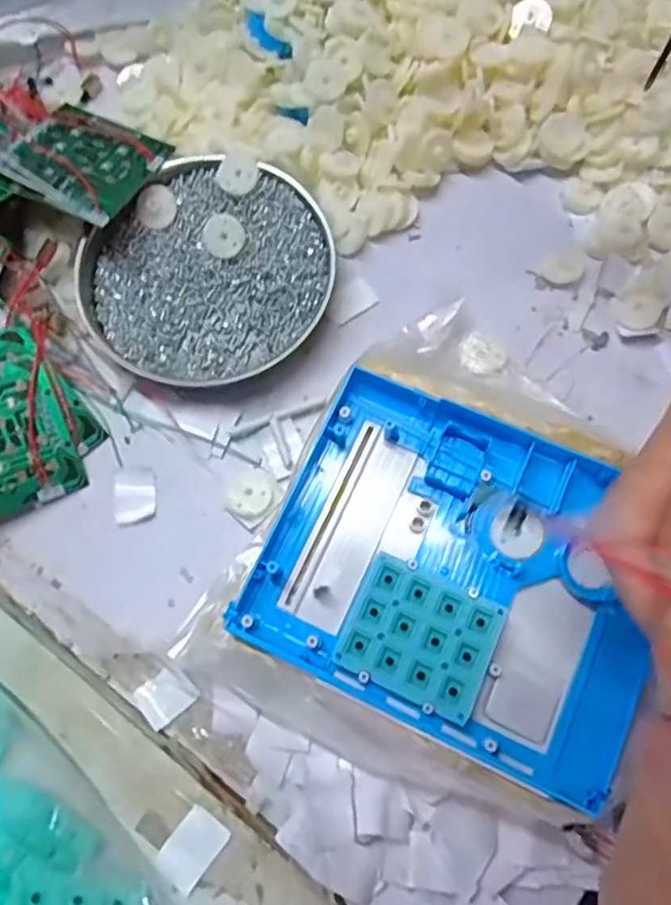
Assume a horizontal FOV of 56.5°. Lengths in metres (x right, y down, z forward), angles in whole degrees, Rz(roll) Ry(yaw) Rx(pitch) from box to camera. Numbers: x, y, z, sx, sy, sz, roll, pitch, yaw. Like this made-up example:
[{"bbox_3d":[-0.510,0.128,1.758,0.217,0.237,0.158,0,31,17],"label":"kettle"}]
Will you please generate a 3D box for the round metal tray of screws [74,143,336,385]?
[{"bbox_3d":[-0.073,-0.100,0.343,0.132,0.023,0.122,-1,74,2],"label":"round metal tray of screws"}]

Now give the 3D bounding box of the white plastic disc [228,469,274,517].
[{"bbox_3d":[-0.043,0.021,0.317,0.022,0.005,0.024,-1,74,2],"label":"white plastic disc"}]

